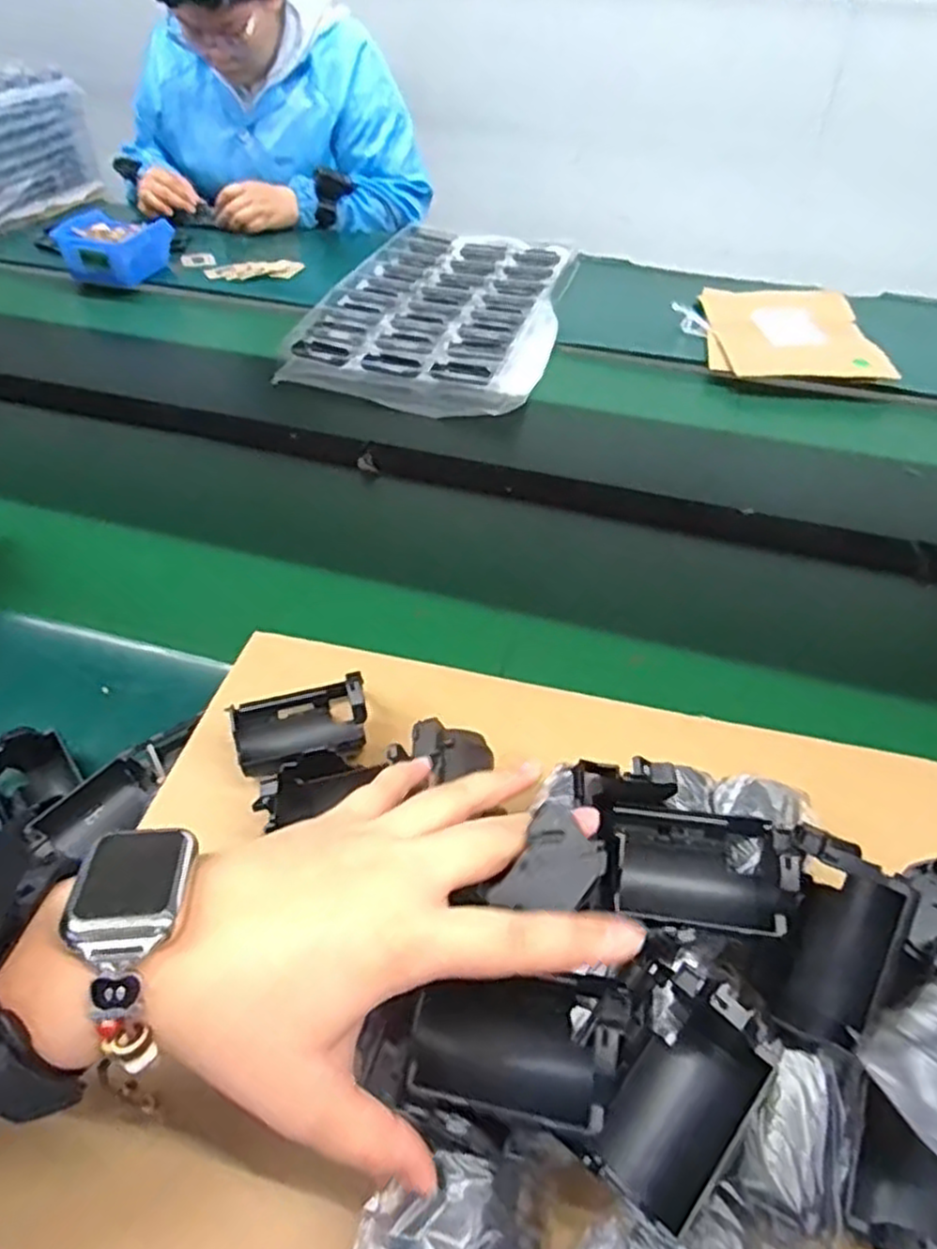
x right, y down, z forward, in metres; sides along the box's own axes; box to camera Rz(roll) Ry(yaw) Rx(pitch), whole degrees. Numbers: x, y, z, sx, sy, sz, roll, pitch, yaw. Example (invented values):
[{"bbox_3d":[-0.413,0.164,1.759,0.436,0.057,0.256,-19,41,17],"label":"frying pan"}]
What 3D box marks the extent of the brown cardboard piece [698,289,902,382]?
[{"bbox_3d":[0.426,-0.402,0.998,0.215,0.013,0.269,0,46,3],"label":"brown cardboard piece"}]

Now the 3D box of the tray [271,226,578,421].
[{"bbox_3d":[-0.027,-0.450,1.045,0.321,0.037,0.517,12,47,10],"label":"tray"}]

